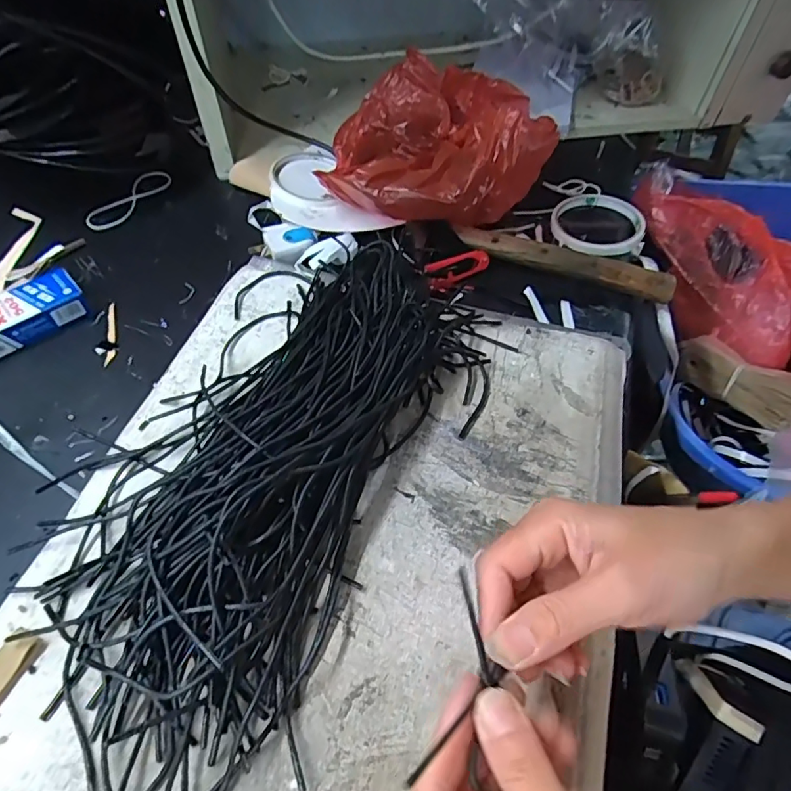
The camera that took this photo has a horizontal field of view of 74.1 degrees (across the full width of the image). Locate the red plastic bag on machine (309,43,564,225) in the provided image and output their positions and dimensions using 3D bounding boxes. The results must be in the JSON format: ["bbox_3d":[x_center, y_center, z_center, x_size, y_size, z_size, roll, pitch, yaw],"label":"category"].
[{"bbox_3d":[0.036,-0.235,0.496,0.199,0.096,0.198,5,54,3],"label":"red plastic bag on machine"}]

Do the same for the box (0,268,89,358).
[{"bbox_3d":[-0.303,-0.061,0.416,0.103,0.025,0.042,-38,63,-24],"label":"box"}]

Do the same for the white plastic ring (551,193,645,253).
[{"bbox_3d":[0.196,-0.170,0.507,0.085,0.013,0.090,0,54,0],"label":"white plastic ring"}]

